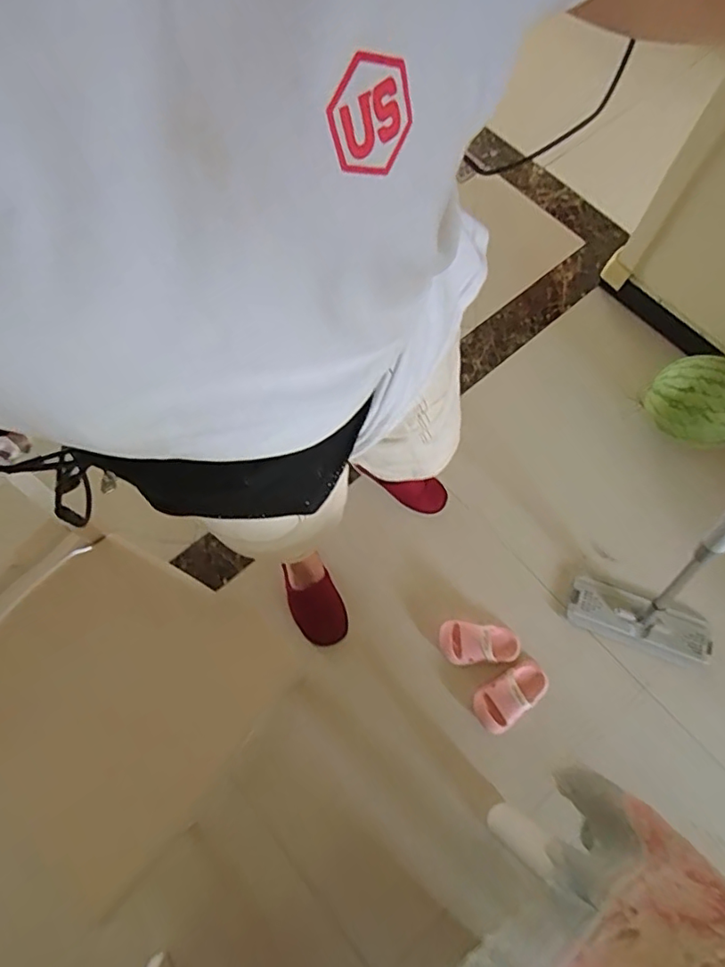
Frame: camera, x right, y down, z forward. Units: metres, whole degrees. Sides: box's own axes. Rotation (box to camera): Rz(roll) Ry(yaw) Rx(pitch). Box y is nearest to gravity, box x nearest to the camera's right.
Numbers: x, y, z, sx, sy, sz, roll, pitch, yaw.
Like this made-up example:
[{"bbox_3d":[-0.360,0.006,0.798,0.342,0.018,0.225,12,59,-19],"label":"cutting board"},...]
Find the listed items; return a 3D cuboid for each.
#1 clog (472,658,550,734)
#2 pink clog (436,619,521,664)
[{"bbox_3d":[0.324,0.455,1.206,0.181,0.052,0.093,-32,73,-11],"label":"clog"},{"bbox_3d":[0.261,0.357,1.246,0.175,0.067,0.089,4,70,2],"label":"pink clog"}]

